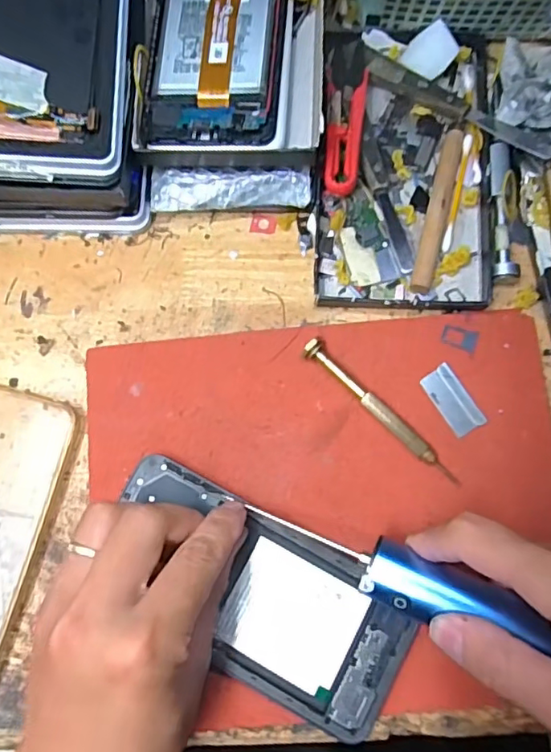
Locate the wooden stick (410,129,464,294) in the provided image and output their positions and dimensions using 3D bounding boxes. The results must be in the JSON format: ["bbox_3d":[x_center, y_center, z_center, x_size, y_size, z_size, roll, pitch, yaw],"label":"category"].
[{"bbox_3d":[0.093,-0.094,0.324,0.013,0.010,0.100,14,80,3],"label":"wooden stick"}]

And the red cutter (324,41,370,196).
[{"bbox_3d":[0.040,-0.149,0.330,0.022,0.018,0.097,6,80,1],"label":"red cutter"}]

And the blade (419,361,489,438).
[{"bbox_3d":[0.098,0.013,0.310,0.019,0.004,0.038,-32,81,-5],"label":"blade"}]

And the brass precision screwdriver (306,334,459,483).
[{"bbox_3d":[0.057,0.020,0.306,0.107,0.011,0.009,42,83,7],"label":"brass precision screwdriver"}]

